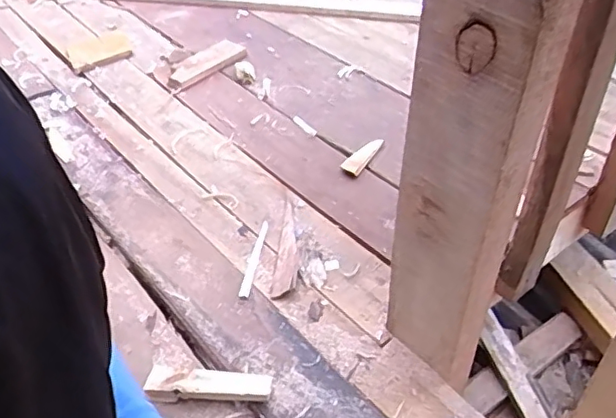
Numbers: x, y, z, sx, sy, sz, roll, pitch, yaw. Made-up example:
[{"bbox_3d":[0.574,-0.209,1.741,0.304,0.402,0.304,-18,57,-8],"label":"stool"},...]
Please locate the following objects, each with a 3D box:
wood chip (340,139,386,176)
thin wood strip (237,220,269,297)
[{"bbox_3d":[0.082,-0.078,0.865,0.029,0.019,0.082,28,49,30],"label":"wood chip"},{"bbox_3d":[-0.066,0.061,0.715,0.013,0.010,0.125,4,41,7],"label":"thin wood strip"}]

